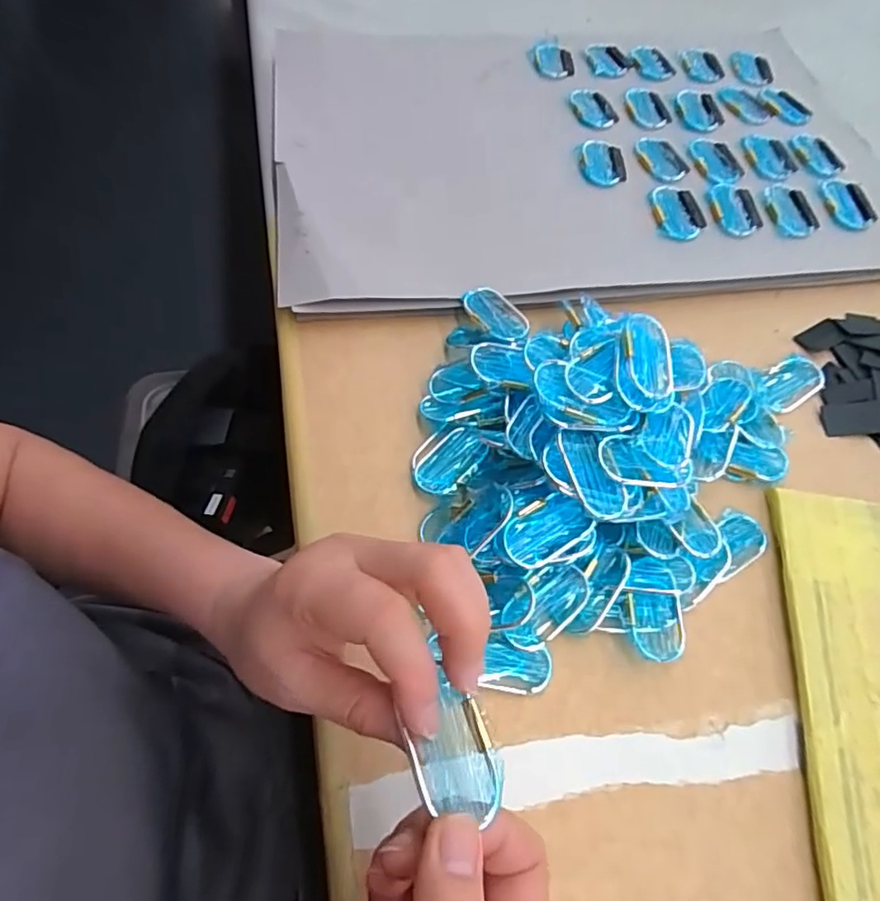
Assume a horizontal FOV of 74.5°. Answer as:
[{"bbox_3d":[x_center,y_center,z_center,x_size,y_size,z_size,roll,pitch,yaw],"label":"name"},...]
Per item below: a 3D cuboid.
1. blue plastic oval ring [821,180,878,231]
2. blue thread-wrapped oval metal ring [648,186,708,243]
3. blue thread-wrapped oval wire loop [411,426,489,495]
[{"bbox_3d":[0.357,-0.216,0.505,0.041,0.006,0.055,-5,63,-2],"label":"blue plastic oval ring"},{"bbox_3d":[0.202,-0.204,0.490,0.042,0.005,0.061,-5,63,-2],"label":"blue thread-wrapped oval metal ring"},{"bbox_3d":[0.005,0.005,0.378,0.037,0.008,0.050,38,69,18],"label":"blue thread-wrapped oval wire loop"}]

